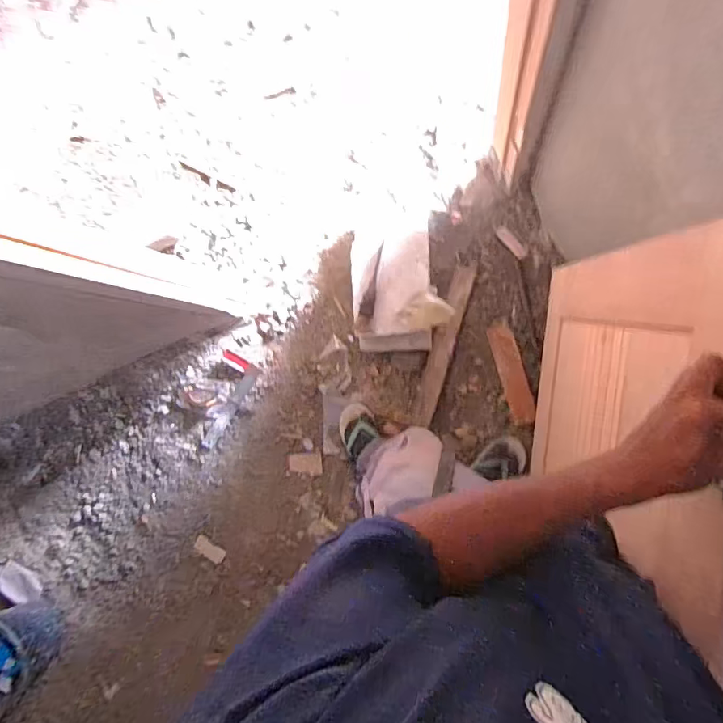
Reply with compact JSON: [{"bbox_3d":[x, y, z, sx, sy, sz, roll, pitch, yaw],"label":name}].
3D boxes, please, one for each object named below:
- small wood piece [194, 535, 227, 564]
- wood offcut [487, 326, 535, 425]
[{"bbox_3d":[-0.510,0.634,1.618,0.106,0.009,0.058,33,97,10],"label":"small wood piece"},{"bbox_3d":[0.442,0.037,1.406,0.067,0.030,0.283,-16,87,11],"label":"wood offcut"}]

